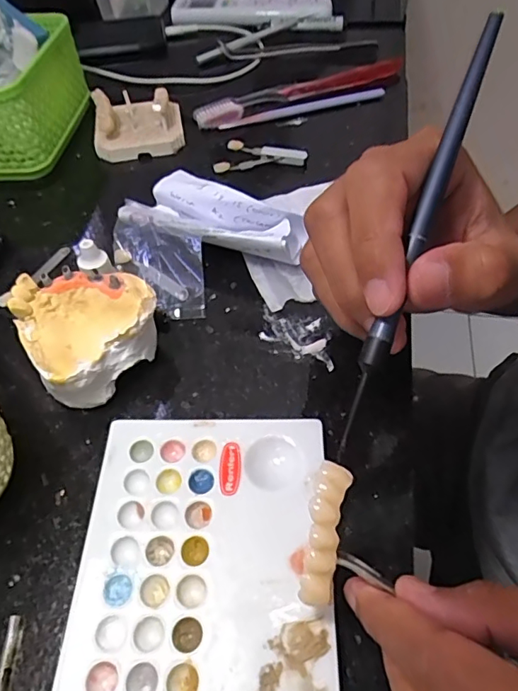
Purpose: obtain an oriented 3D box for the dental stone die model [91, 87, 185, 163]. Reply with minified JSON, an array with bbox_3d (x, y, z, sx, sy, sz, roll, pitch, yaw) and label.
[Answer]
[{"bbox_3d":[-0.093,-0.175,0.388,0.064,0.033,0.062,-9,52,-5],"label":"dental stone die model"}]

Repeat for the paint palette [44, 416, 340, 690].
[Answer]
[{"bbox_3d":[-0.024,0.096,0.181,0.097,0.013,0.153,0,52,2],"label":"paint palette"}]

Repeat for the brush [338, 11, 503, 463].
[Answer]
[{"bbox_3d":[0.054,-0.039,0.169,0.008,0.004,0.159,20,86,17],"label":"brush"}]

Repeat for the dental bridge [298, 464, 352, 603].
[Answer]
[{"bbox_3d":[0.021,0.061,0.165,0.012,0.007,0.044,9,74,9],"label":"dental bridge"}]

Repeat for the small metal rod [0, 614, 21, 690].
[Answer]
[{"bbox_3d":[-0.089,0.114,0.177,0.004,0.004,0.035,-4,52,-1],"label":"small metal rod"}]

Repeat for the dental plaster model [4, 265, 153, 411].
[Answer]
[{"bbox_3d":[-0.082,-0.007,0.247,0.060,0.042,0.055,-34,58,-22],"label":"dental plaster model"}]

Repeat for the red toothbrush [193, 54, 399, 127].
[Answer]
[{"bbox_3d":[0.036,-0.212,0.423,0.190,0.015,0.020,-20,54,-13],"label":"red toothbrush"}]

